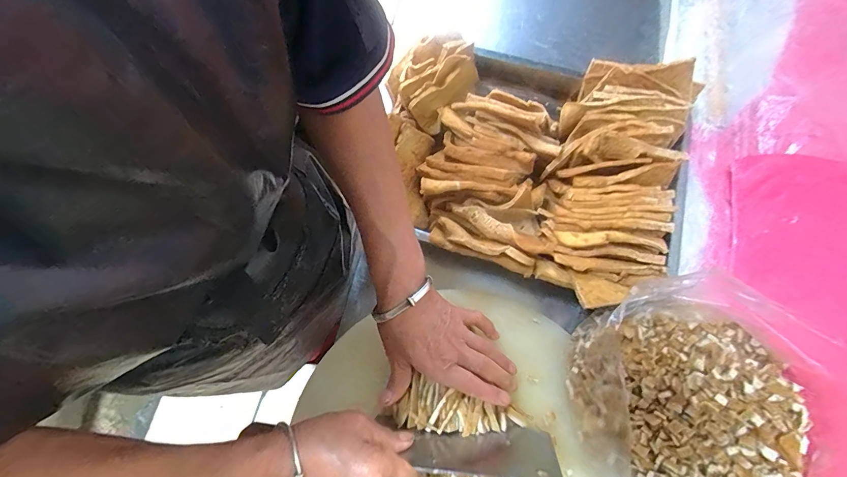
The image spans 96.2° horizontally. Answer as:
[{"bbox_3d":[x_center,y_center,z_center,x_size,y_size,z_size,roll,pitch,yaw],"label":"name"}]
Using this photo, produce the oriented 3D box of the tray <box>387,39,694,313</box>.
[{"bbox_3d":[0.125,-0.105,0.478,0.348,0.075,0.298,19,76,5],"label":"tray"}]

